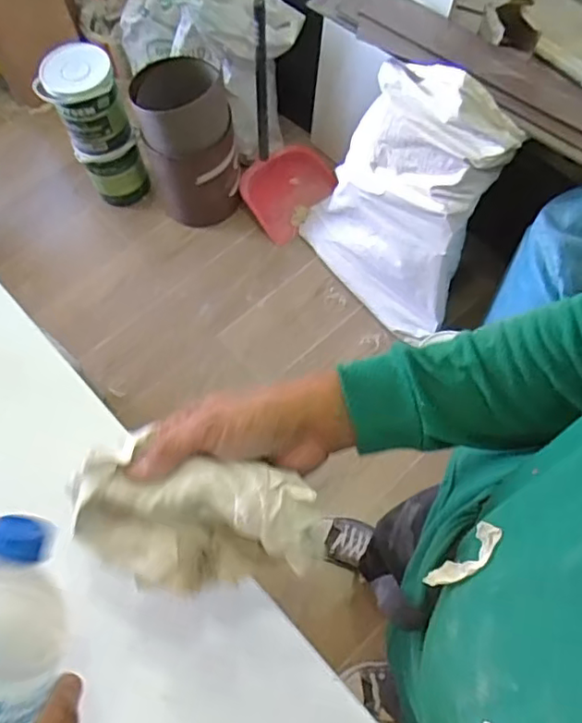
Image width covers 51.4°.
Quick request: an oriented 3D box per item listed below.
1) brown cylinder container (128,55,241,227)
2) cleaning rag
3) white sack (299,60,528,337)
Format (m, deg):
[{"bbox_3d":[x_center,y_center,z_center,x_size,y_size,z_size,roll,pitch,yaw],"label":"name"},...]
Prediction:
[{"bbox_3d":[-0.283,-0.603,1.660,0.255,0.399,0.281,-13,66,-4],"label":"brown cylinder container"},{"bbox_3d":[-0.064,0.117,0.428,0.165,0.069,0.094,18,67,10],"label":"cleaning rag"},{"bbox_3d":[0.205,-0.362,1.392,0.461,0.646,0.203,31,70,15],"label":"white sack"}]

